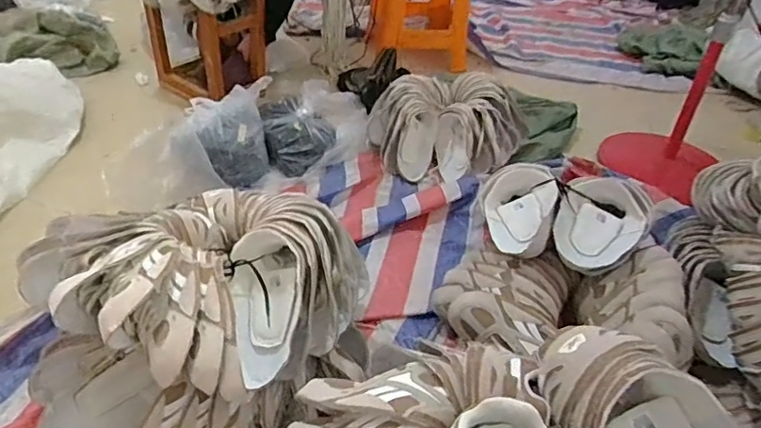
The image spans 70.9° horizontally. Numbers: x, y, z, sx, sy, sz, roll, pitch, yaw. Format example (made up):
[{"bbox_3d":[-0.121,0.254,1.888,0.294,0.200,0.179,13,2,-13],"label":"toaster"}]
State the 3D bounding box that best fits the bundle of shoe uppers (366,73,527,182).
[{"bbox_3d":[0.211,-0.283,1.647,0.461,0.177,0.428,11,39,7],"label":"bundle of shoe uppers"}]

